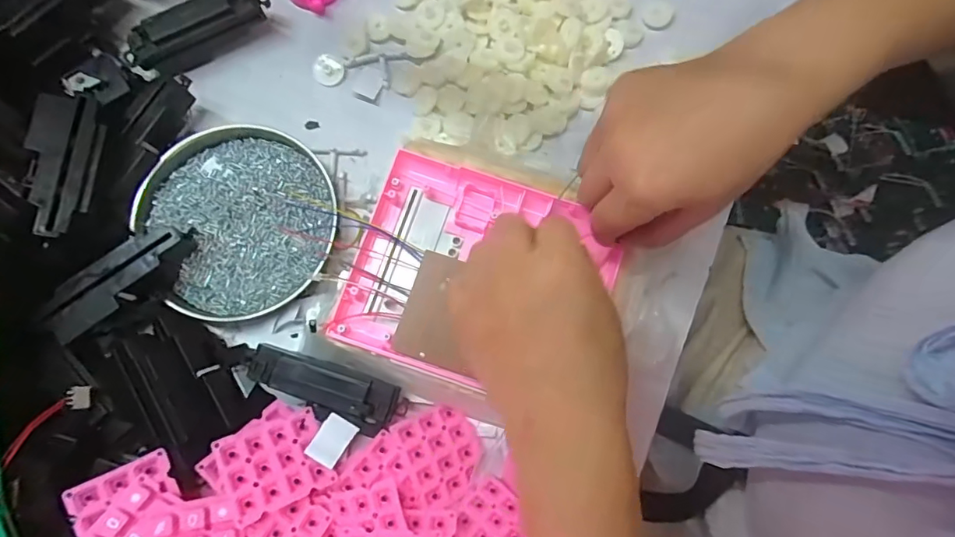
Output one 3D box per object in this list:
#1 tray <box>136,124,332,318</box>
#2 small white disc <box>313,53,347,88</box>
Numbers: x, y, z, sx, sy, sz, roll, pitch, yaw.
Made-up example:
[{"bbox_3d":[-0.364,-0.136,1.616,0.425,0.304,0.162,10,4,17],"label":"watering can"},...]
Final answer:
[{"bbox_3d":[-0.163,-0.037,0.358,0.122,0.028,0.131,0,80,-1],"label":"tray"},{"bbox_3d":[-0.115,-0.153,0.391,0.022,0.004,0.028,-42,83,-8],"label":"small white disc"}]

